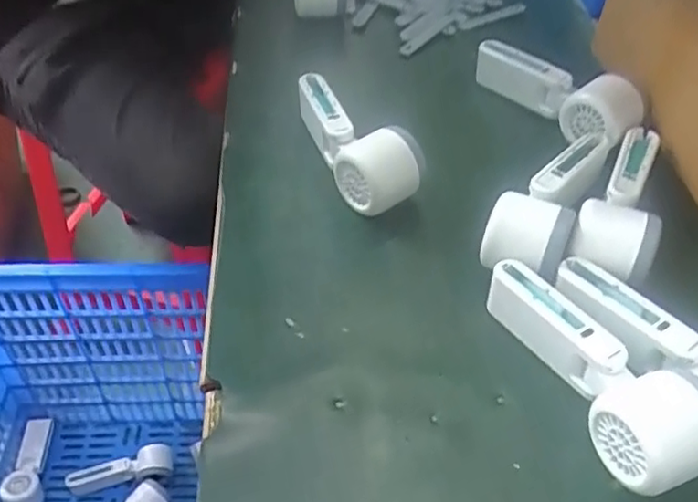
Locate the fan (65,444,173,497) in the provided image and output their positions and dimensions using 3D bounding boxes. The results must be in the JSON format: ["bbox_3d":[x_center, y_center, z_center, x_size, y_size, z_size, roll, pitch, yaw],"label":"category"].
[{"bbox_3d":[-0.378,0.367,1.099,0.171,0.050,0.054,-8,47,-10],"label":"fan"}]

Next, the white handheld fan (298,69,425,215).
[{"bbox_3d":[0.006,-0.108,0.555,0.066,0.055,0.160,-12,48,-13],"label":"white handheld fan"}]

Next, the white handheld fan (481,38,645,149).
[{"bbox_3d":[0.188,-0.147,0.614,0.059,0.062,0.181,-20,50,-20],"label":"white handheld fan"}]

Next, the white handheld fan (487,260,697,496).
[{"bbox_3d":[0.154,0.067,0.411,0.062,0.052,0.166,-16,49,-17],"label":"white handheld fan"}]

